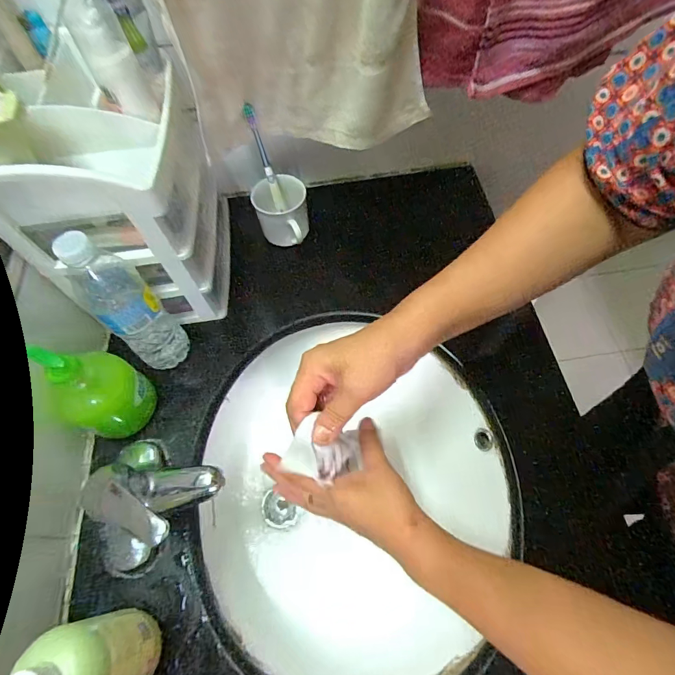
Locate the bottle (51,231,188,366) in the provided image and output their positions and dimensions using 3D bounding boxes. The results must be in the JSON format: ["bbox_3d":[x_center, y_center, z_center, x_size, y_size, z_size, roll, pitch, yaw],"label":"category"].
[{"bbox_3d":[-0.234,-0.032,0.461,0.064,0.219,0.066,40,71,21],"label":"bottle"}]

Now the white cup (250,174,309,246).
[{"bbox_3d":[-0.081,-0.178,0.593,0.075,0.082,0.082,-6,62,0],"label":"white cup"}]

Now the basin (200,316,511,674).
[{"bbox_3d":[-0.016,0.213,0.547,0.374,0.152,0.381,-1,62,3],"label":"basin"}]

